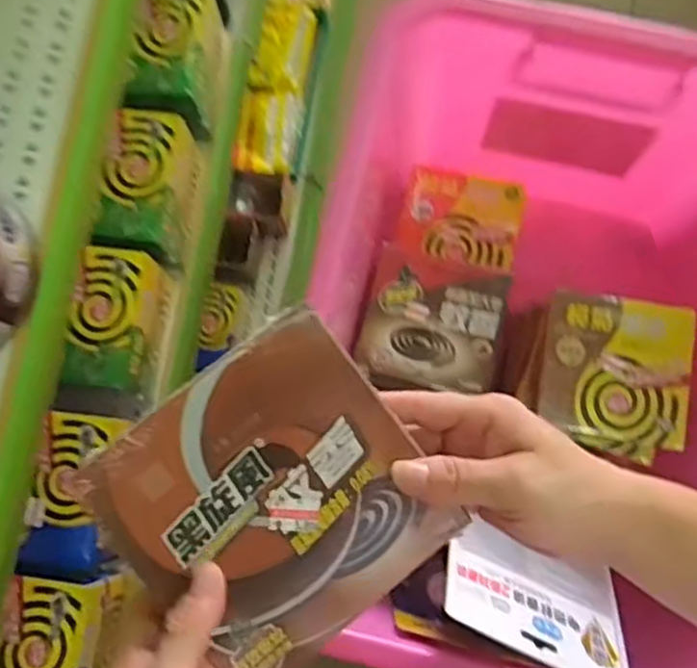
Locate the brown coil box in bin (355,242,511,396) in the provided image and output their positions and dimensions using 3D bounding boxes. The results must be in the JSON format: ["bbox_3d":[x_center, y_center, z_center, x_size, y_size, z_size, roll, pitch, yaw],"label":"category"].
[{"bbox_3d":[0.089,-0.011,0.734,0.140,0.028,0.137,13,79,4],"label":"brown coil box in bin"}]

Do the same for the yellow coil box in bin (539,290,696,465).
[{"bbox_3d":[0.246,0.037,0.668,0.129,0.045,0.144,9,79,3],"label":"yellow coil box in bin"}]

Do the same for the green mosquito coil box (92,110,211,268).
[{"bbox_3d":[-0.201,-0.146,0.748,0.073,0.096,0.136,9,79,3],"label":"green mosquito coil box"}]

